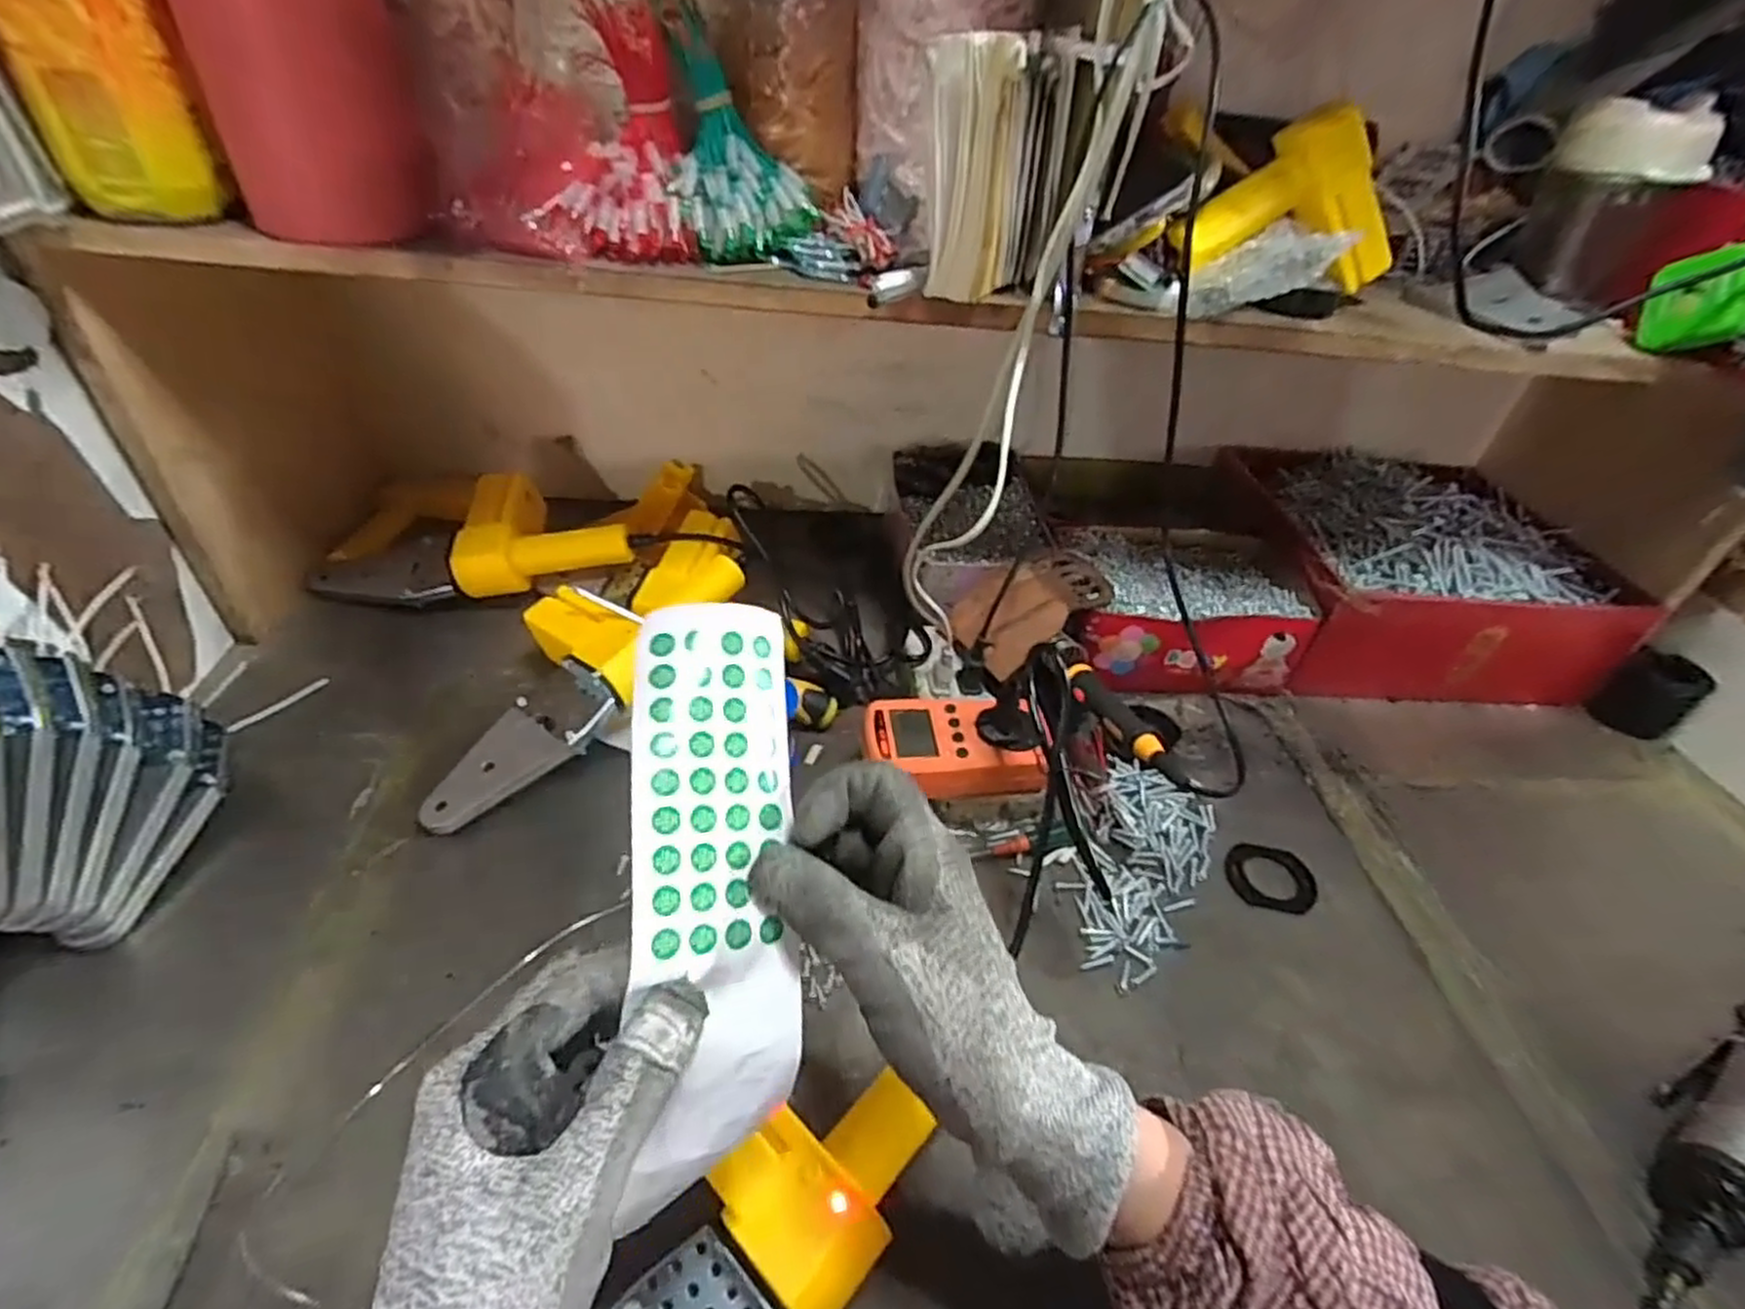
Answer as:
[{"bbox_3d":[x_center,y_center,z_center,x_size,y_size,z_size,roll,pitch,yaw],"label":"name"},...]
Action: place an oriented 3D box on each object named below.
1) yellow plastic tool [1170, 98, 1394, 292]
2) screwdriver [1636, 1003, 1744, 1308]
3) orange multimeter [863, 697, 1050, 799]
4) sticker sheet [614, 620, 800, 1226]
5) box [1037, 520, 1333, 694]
[{"bbox_3d":[0.278,-0.285,0.507,0.145,0.114,0.022,-30,12,-4],"label":"yellow plastic tool"},{"bbox_3d":[0.458,0.254,0.403,0.257,0.046,0.043,-22,49,-29],"label":"screwdriver"},{"bbox_3d":[0.055,0.061,0.520,0.121,0.032,0.064,6,41,-1],"label":"orange multimeter"},{"bbox_3d":[-0.055,0.077,0.265,0.054,0.030,0.198,-1,78,-10],"label":"sticker sheet"},{"bbox_3d":[0.272,-0.040,0.690,0.218,0.078,0.162,7,41,0],"label":"box"}]

